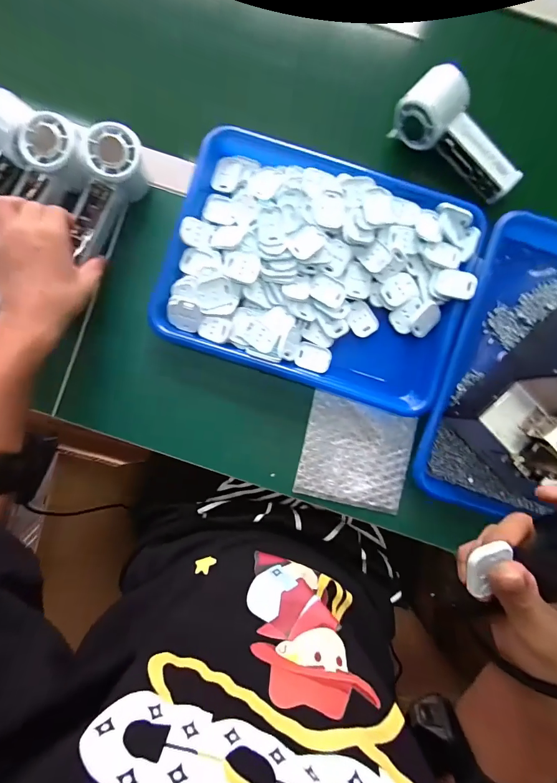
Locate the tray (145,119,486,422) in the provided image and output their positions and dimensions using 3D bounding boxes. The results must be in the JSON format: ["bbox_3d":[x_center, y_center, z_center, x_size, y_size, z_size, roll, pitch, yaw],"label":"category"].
[{"bbox_3d":[0.045,-0.135,0.410,0.326,0.030,0.247,18,88,0],"label":"tray"}]

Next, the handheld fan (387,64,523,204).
[{"bbox_3d":[0.210,-0.290,0.413,0.154,0.050,0.061,36,89,1],"label":"handheld fan"}]

